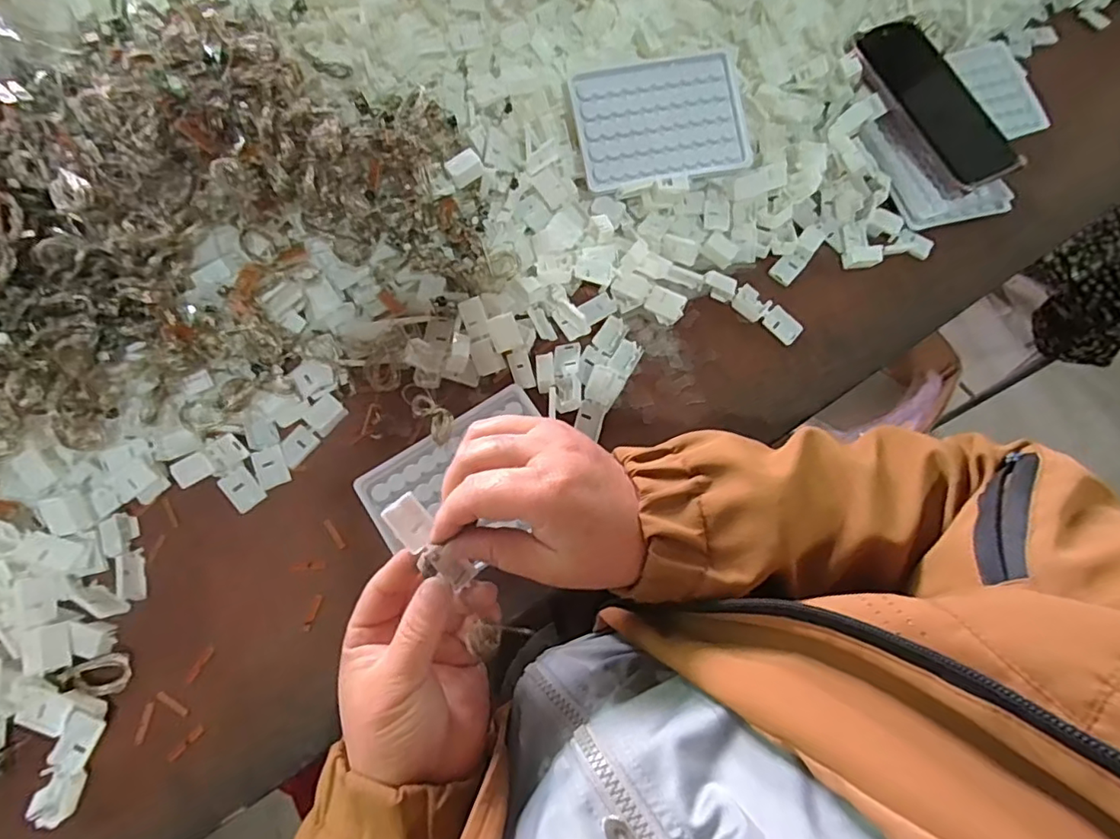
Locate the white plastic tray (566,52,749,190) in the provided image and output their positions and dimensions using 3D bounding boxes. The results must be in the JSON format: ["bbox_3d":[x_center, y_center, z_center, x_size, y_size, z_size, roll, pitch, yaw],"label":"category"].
[{"bbox_3d":[0.079,-0.226,0.435,0.129,0.008,0.100,-11,88,-5],"label":"white plastic tray"}]

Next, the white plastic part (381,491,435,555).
[{"bbox_3d":[-0.074,0.052,0.286,0.019,0.004,0.027,-39,95,-34],"label":"white plastic part"}]

